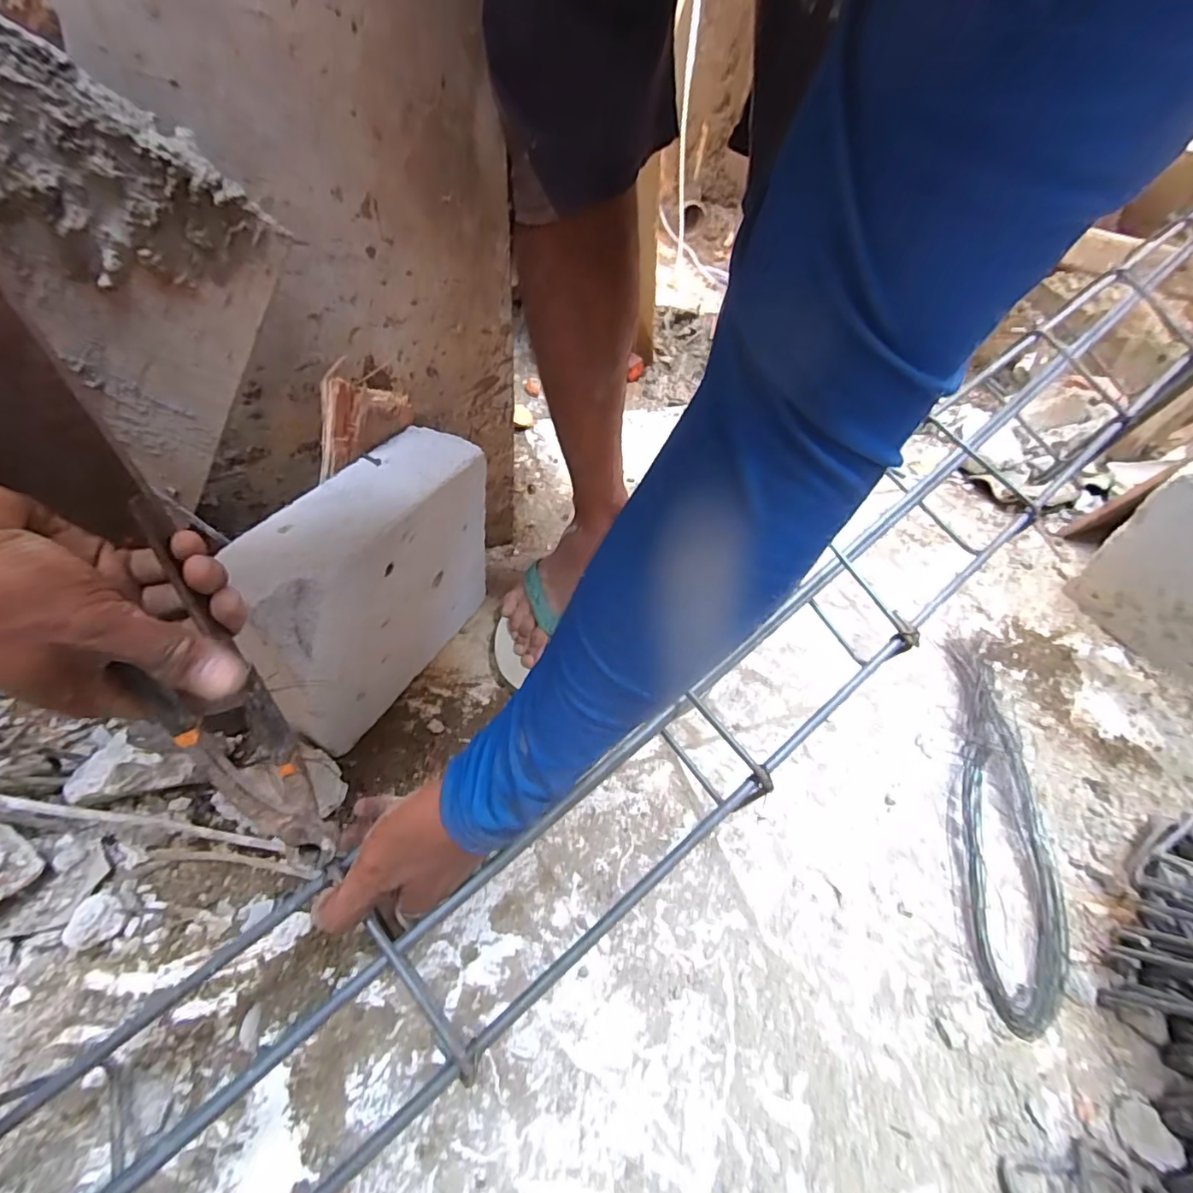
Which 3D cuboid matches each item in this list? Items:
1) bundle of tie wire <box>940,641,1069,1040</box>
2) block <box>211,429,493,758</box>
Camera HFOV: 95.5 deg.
[{"bbox_3d":[0.374,0.180,0.507,0.076,0.026,0.372,19,48,10],"label":"bundle of tie wire"},{"bbox_3d":[-0.194,0.000,0.482,0.072,0.207,0.241,24,49,14],"label":"block"}]

